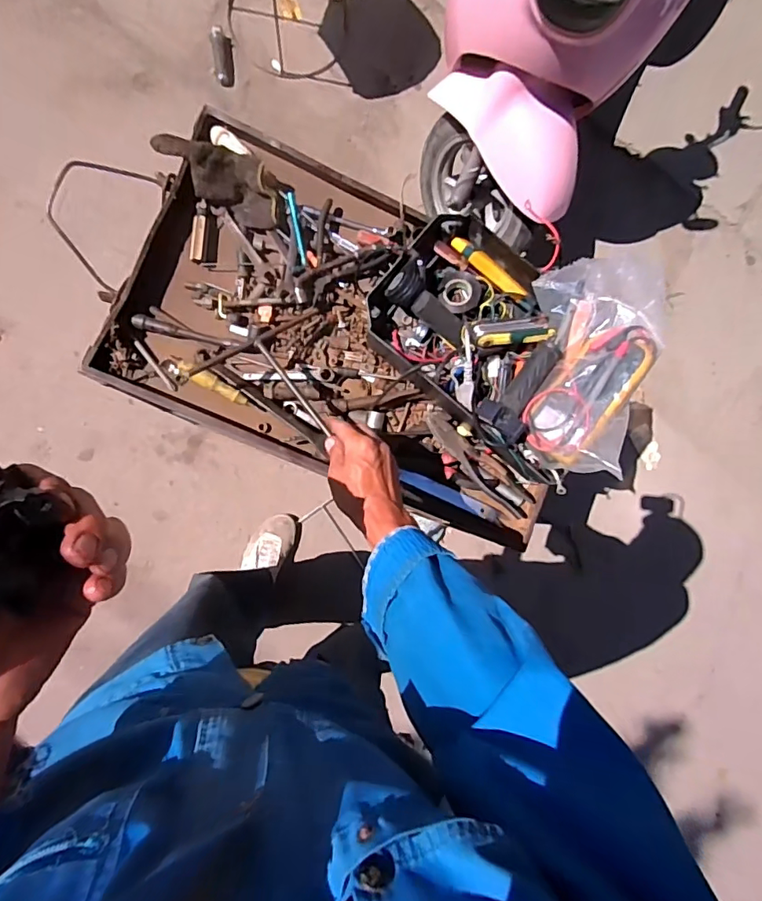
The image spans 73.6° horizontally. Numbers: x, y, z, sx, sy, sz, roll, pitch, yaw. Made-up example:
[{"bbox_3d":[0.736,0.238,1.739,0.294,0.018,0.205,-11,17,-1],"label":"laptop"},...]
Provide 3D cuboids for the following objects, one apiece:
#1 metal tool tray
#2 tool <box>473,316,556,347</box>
[{"bbox_3d":[-0.024,-0.157,0.718,0.659,0.090,0.411,22,84,-5],"label":"metal tool tray"},{"bbox_3d":[0.177,-0.160,0.688,0.110,0.029,0.039,-9,89,-7],"label":"tool"}]

